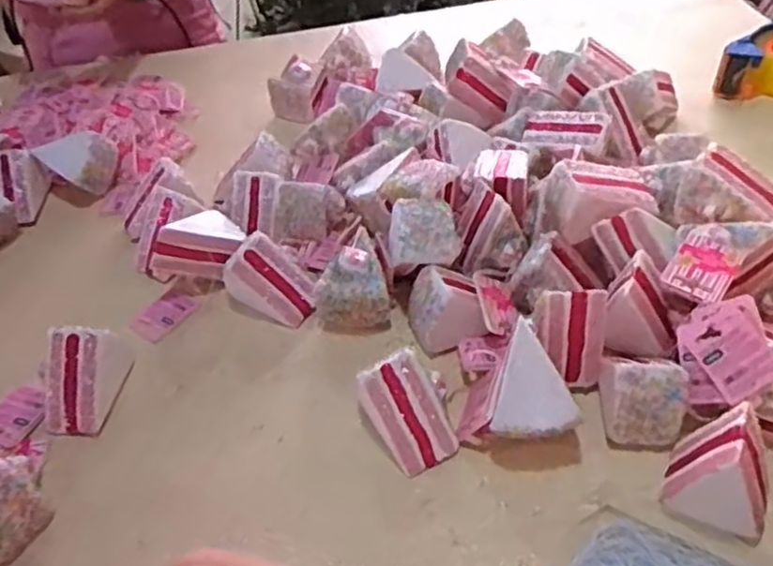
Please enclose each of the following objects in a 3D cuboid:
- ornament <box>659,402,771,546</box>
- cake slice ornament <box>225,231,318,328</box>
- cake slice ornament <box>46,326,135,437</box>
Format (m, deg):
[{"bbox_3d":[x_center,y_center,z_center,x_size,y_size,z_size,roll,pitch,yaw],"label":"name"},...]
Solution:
[{"bbox_3d":[0.229,0.127,0.473,0.067,0.082,0.064,19,50,24],"label":"ornament"},{"bbox_3d":[-0.104,-0.002,0.663,0.076,0.062,0.052,14,48,20],"label":"cake slice ornament"},{"bbox_3d":[-0.262,0.080,0.595,0.058,0.058,0.076,4,45,11],"label":"cake slice ornament"}]

